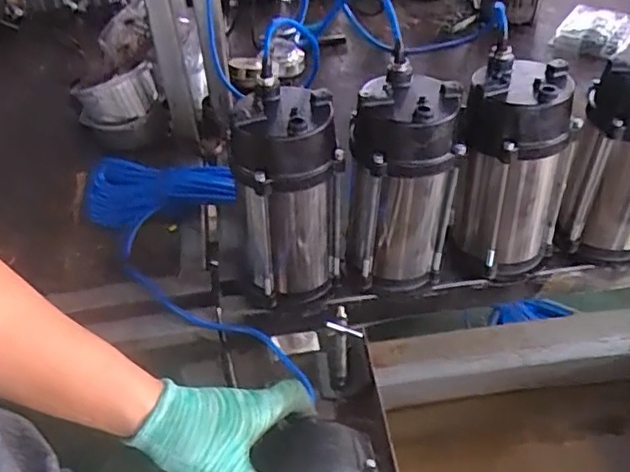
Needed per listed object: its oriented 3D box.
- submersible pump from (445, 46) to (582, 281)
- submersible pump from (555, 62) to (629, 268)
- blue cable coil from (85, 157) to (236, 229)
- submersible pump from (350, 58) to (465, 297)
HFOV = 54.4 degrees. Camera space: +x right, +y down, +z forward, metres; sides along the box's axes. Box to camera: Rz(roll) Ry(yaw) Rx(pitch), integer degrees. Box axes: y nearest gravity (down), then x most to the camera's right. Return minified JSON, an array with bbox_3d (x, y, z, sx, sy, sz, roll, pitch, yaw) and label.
[{"bbox_3d":[0.243,-0.068,0.765,0.127,0.271,0.109,11,45,16],"label":"submersible pump"},{"bbox_3d":[0.388,-0.093,0.761,0.121,0.248,0.108,19,47,23],"label":"submersible pump"},{"bbox_3d":[-0.229,-0.067,0.913,0.224,0.065,0.068,-3,43,1],"label":"blue cable coil"},{"bbox_3d":[0.104,-0.054,0.732,0.121,0.252,0.102,4,43,9],"label":"submersible pump"}]

